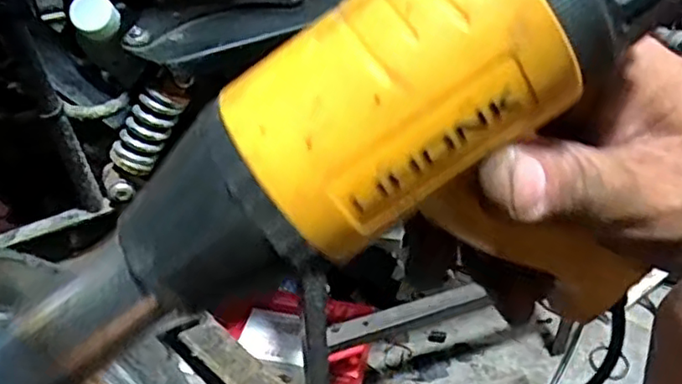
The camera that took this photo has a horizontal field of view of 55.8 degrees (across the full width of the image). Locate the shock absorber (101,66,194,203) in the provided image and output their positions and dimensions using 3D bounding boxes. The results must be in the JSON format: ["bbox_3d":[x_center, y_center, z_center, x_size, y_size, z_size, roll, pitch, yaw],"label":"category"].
[{"bbox_3d":[-0.155,-0.047,0.512,0.031,0.126,0.035,19,25,-39],"label":"shock absorber"}]

